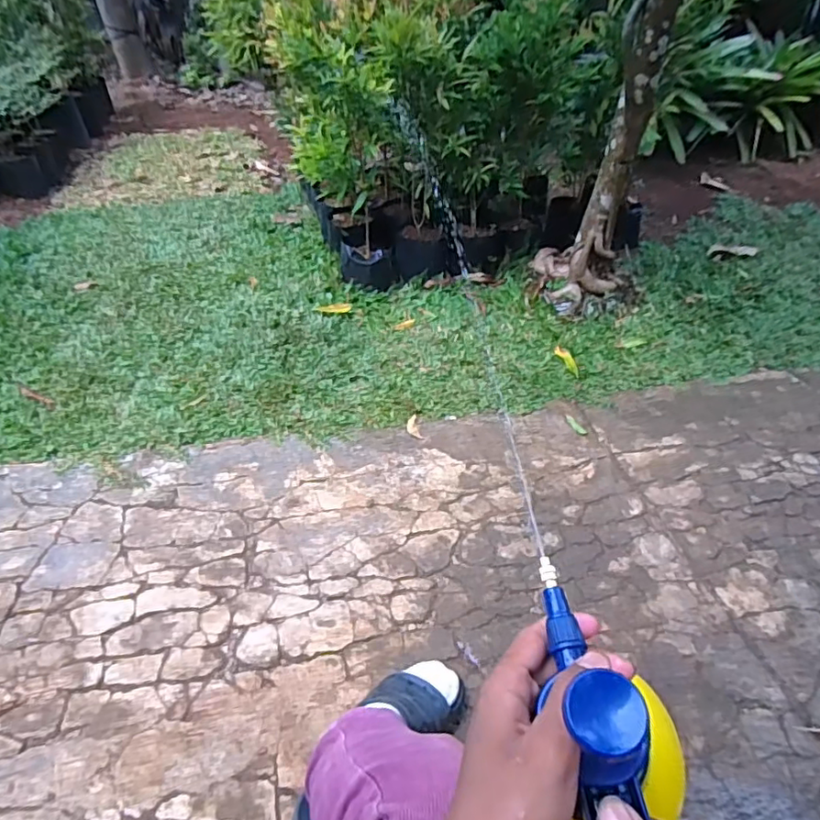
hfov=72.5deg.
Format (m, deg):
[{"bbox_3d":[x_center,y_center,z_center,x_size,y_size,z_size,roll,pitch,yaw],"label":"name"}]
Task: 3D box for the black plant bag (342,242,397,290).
[{"bbox_3d":[-0.127,-0.461,1.760,0.169,0.111,0.147,-4,42,-4],"label":"black plant bag"}]

